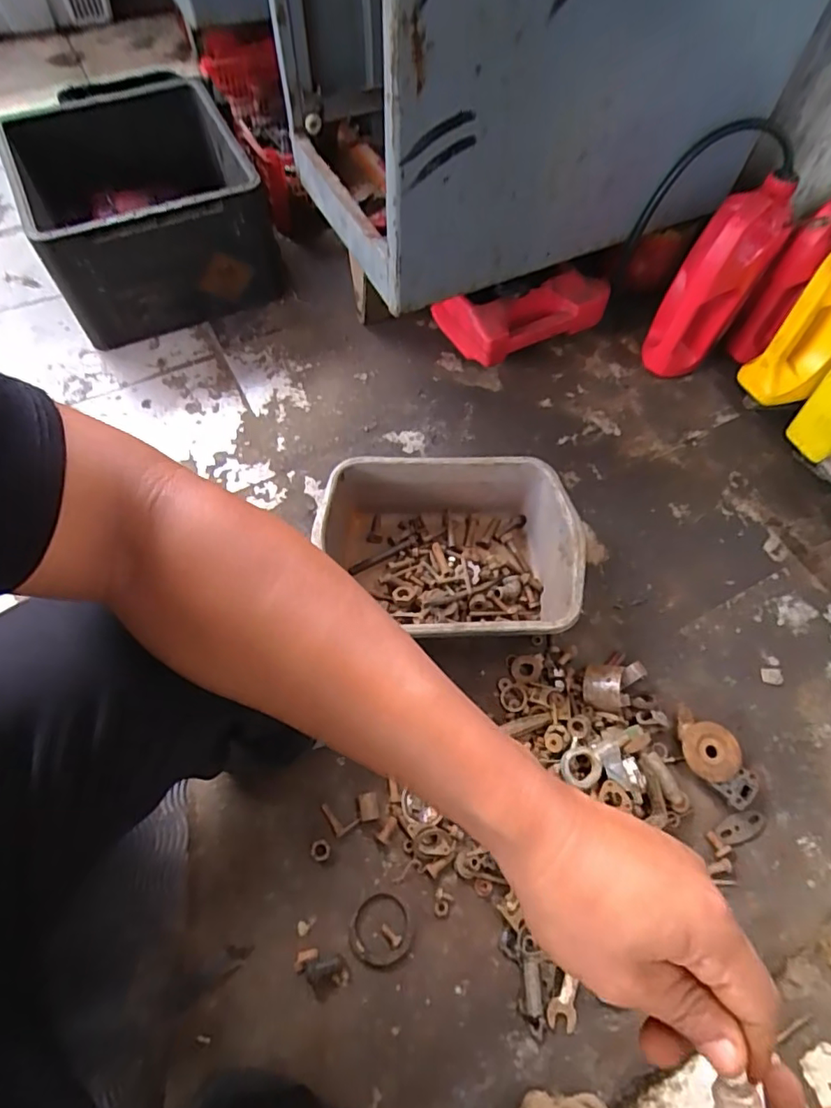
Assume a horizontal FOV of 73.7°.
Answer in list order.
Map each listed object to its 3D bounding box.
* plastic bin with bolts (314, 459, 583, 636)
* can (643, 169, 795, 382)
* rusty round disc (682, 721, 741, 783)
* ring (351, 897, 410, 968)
[{"bbox_3d":[0.053,0.002,0.792,0.332,0.115,0.259,0,63,-2],"label":"plastic bin with bolts"},{"bbox_3d":[0.467,-0.413,0.900,0.108,0.316,0.139,32,67,14],"label":"can"},{"bbox_3d":[0.381,0.257,0.719,0.067,0.026,0.072,1,63,-1],"label":"rusty round disc"},{"bbox_3d":[-0.040,0.426,0.626,0.065,0.007,0.070,1,63,-1],"label":"ring"}]

